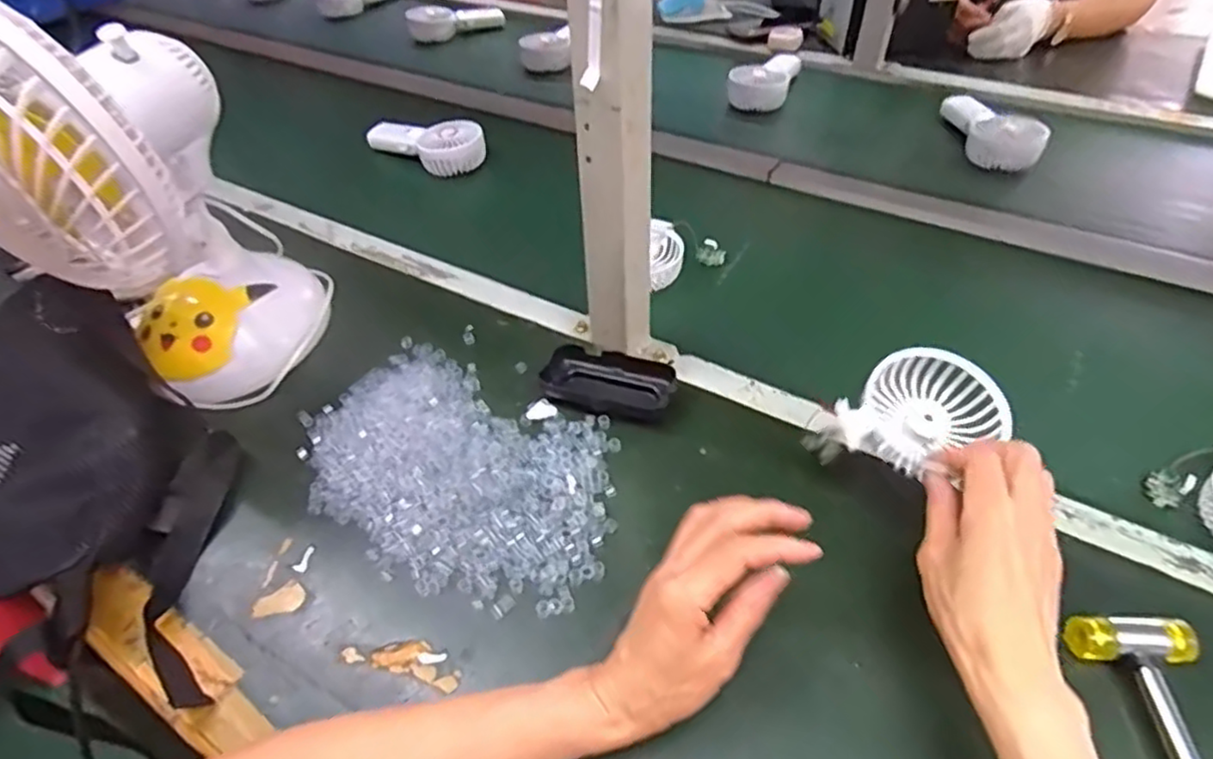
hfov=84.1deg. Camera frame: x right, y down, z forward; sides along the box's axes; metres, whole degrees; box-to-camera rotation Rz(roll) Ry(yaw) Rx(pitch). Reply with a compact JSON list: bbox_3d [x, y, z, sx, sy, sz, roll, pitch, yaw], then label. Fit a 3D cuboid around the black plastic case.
[{"bbox_3d":[0.004,0.001,0.566,0.108,0.027,0.051,11,49,15],"label":"black plastic case"}]

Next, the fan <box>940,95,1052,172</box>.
[{"bbox_3d":[0.513,-0.336,0.896,0.093,0.055,0.133,0,46,5],"label":"fan"}]

